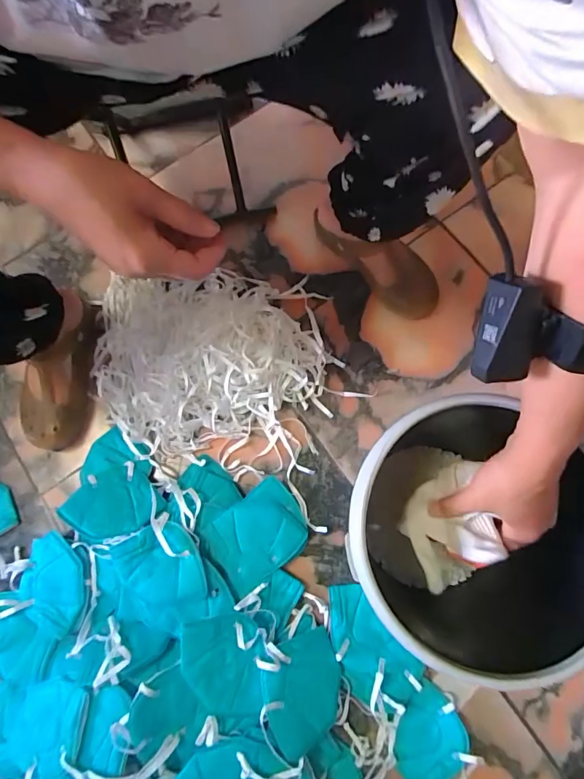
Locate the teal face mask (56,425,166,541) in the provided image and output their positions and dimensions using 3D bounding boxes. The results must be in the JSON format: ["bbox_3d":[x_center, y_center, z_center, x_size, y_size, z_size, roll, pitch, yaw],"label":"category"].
[{"bbox_3d":[-0.266,0.136,0.603,0.116,0.052,0.155,-24,76,-5],"label":"teal face mask"}]

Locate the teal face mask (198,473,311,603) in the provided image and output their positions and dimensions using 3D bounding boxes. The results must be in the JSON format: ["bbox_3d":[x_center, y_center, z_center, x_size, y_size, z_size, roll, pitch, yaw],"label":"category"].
[{"bbox_3d":[-0.048,0.208,0.597,0.139,0.036,0.107,-39,77,-8],"label":"teal face mask"}]

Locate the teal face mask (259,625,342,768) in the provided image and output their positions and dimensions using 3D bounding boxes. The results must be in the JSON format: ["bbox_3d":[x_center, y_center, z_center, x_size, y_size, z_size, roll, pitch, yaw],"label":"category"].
[{"bbox_3d":[0.015,0.380,0.527,0.100,0.017,0.121,-6,57,-20],"label":"teal face mask"}]

